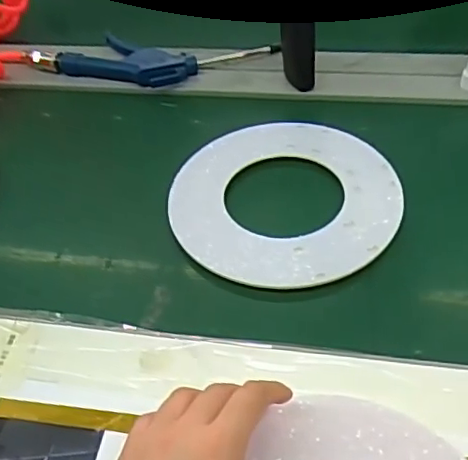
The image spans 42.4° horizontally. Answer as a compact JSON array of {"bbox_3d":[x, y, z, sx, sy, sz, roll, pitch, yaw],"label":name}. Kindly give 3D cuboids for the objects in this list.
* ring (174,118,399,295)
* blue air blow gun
[{"bbox_3d":[0.043,-0.031,0.515,0.188,0.008,0.187,-2,49,2],"label":"ring"},{"bbox_3d":[-0.090,-0.187,0.664,0.255,0.022,0.098,8,48,13],"label":"blue air blow gun"}]

